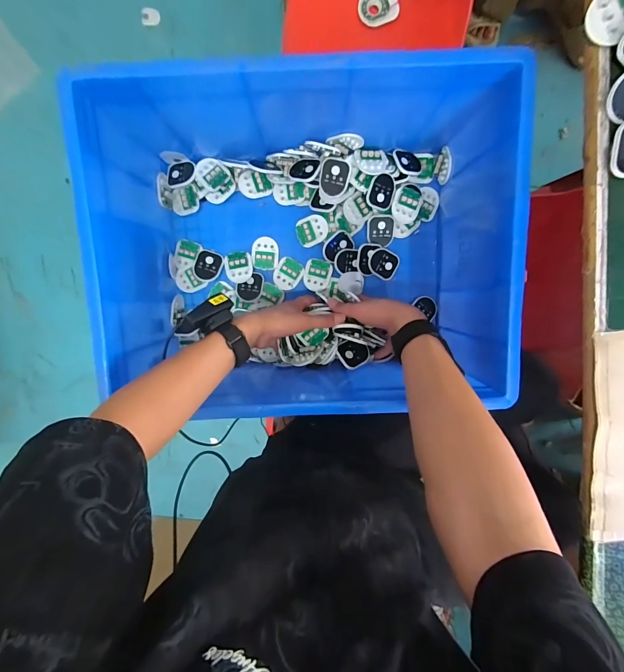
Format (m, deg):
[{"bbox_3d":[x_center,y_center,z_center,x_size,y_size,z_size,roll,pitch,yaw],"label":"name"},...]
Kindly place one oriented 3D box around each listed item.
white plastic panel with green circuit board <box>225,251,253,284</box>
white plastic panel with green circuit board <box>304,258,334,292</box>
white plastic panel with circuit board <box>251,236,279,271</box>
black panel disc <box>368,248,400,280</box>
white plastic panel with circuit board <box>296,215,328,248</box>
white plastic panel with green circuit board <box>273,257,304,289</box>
[{"bbox_3d":[-0.131,-0.125,0.580,0.046,0.013,0.056,-8,99,1],"label":"white plastic panel with green circuit board"},{"bbox_3d":[0.010,-0.111,0.585,0.048,0.012,0.058,15,99,-2],"label":"white plastic panel with green circuit board"},{"bbox_3d":[-0.085,-0.150,0.583,0.046,0.011,0.059,1,99,0],"label":"white plastic panel with circuit board"},{"bbox_3d":[0.130,-0.131,0.577,0.057,0.013,0.049,22,95,-24],"label":"black panel disc"},{"bbox_3d":[0.000,-0.189,0.570,0.056,0.012,0.048,-26,98,4],"label":"white plastic panel with circuit board"},{"bbox_3d":[-0.044,-0.113,0.585,0.047,0.009,0.057,29,98,-4],"label":"white plastic panel with green circuit board"}]

